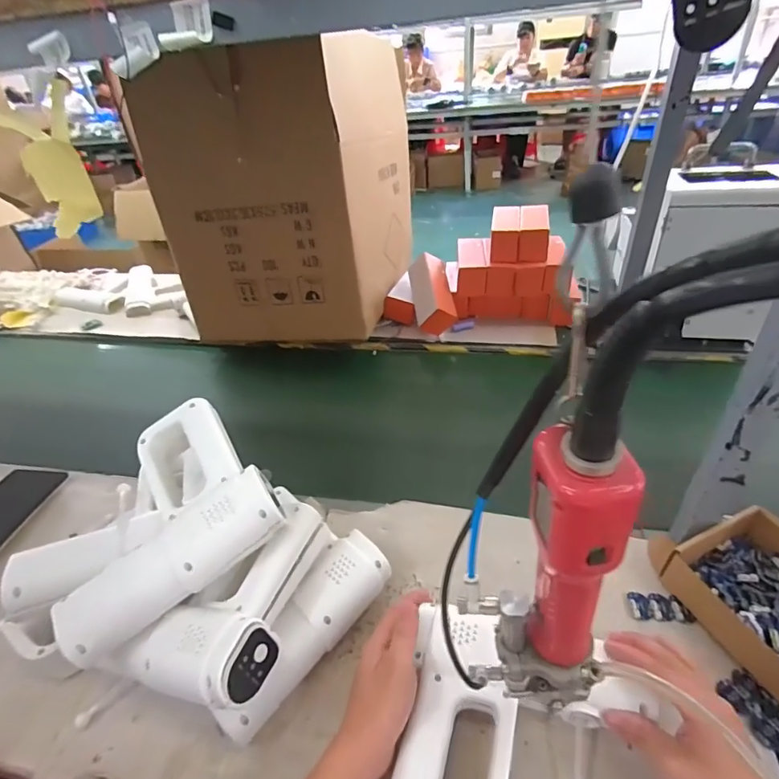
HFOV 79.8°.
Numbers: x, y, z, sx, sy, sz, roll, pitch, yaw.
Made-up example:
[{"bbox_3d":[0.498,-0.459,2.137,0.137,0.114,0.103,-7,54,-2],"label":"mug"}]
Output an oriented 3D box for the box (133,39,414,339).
[{"bbox_3d":[-0.194,-0.420,0.993,0.376,0.494,0.464,5,39,14],"label":"box"}]

